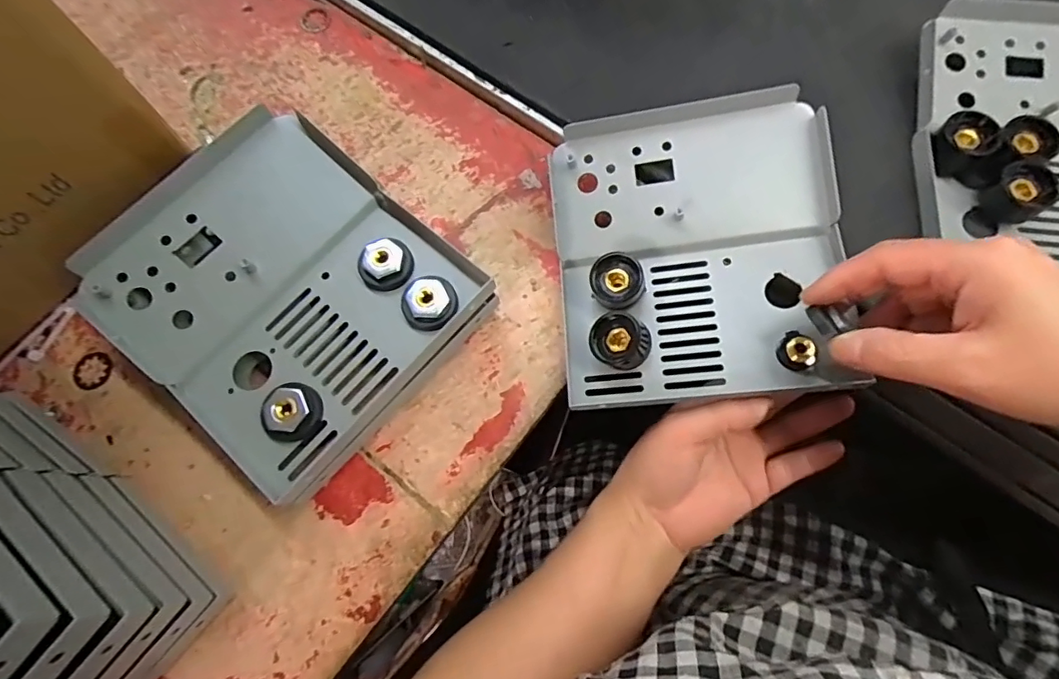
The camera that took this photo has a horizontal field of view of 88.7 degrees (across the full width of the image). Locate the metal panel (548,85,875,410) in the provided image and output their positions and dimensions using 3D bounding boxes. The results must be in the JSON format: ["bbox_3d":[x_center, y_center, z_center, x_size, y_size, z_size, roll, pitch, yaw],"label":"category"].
[{"bbox_3d":[0.096,-0.053,0.314,0.154,0.046,0.170,-3,72,1],"label":"metal panel"}]

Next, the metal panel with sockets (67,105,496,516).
[{"bbox_3d":[-0.133,-0.023,0.308,0.175,0.058,0.155,39,77,13],"label":"metal panel with sockets"}]

